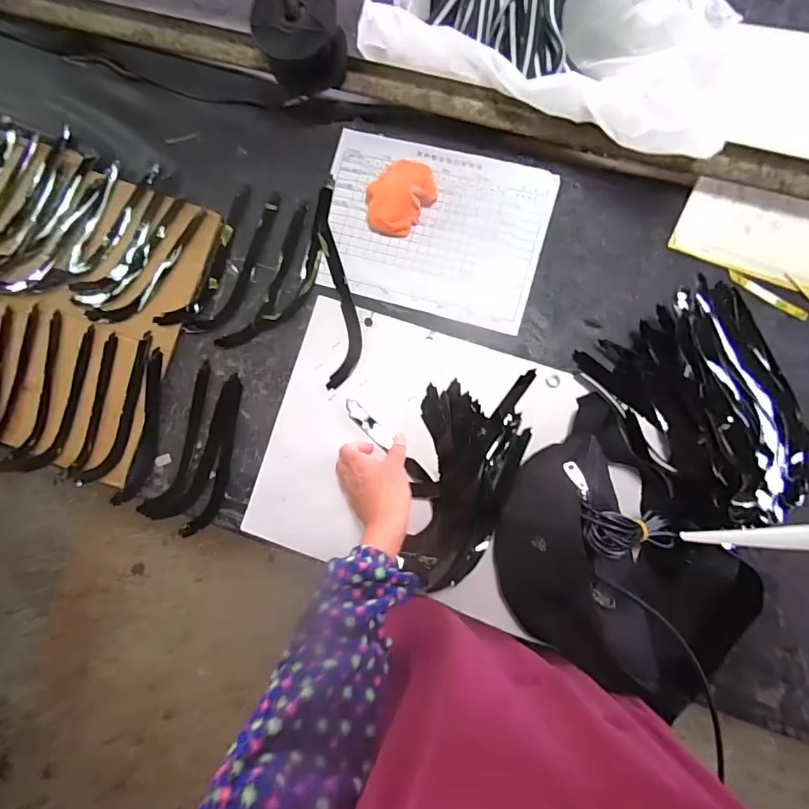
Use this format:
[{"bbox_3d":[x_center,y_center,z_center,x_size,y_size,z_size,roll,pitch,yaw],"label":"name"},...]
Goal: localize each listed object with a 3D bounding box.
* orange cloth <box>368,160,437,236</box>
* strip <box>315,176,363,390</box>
[{"bbox_3d":[-0.008,-0.260,0.576,0.070,0.054,0.096,38,91,7],"label":"orange cloth"},{"bbox_3d":[-0.085,-0.160,0.597,0.046,0.007,0.272,-5,85,5],"label":"strip"}]

